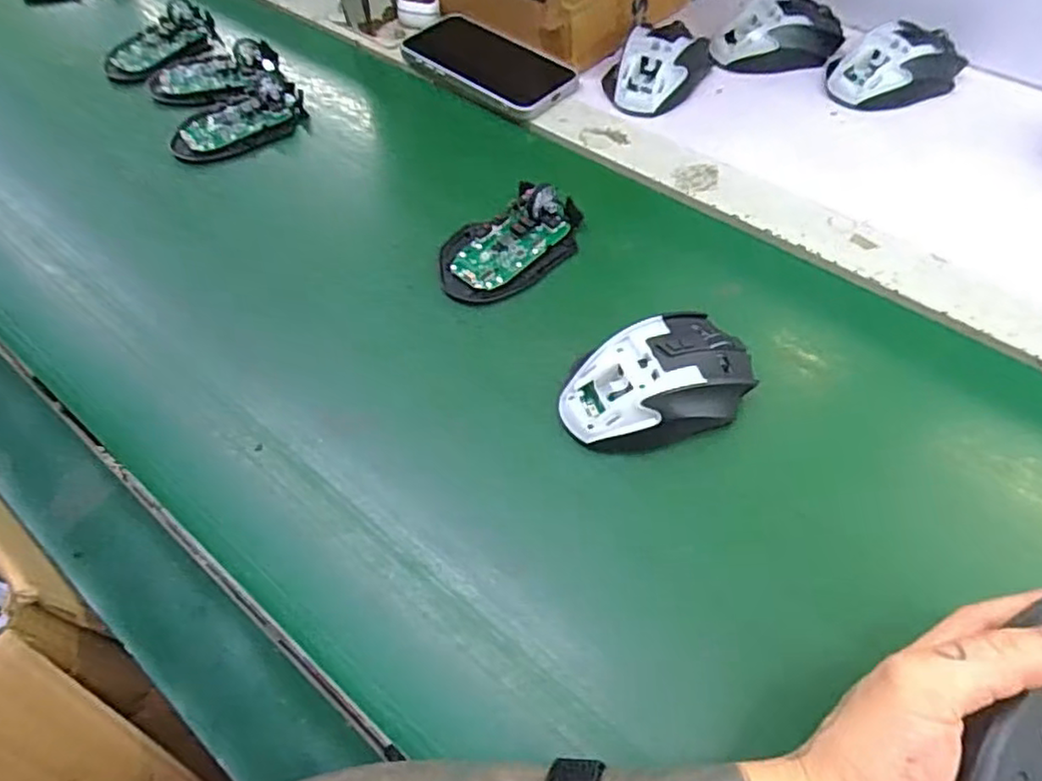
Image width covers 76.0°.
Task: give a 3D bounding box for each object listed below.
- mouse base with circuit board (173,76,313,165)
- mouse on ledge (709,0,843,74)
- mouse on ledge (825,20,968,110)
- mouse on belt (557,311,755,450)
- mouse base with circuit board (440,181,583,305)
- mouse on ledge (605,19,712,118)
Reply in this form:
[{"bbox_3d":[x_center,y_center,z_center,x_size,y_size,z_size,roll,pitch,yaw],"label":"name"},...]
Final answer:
[{"bbox_3d":[-0.241,-0.231,0.569,0.113,0.022,0.056,-27,59,-14],"label":"mouse base with circuit board"},{"bbox_3d":[0.229,-0.320,0.596,0.115,0.035,0.068,0,57,3],"label":"mouse on ledge"},{"bbox_3d":[0.319,-0.277,0.563,0.116,0.036,0.071,-9,57,-2],"label":"mouse on ledge"},{"bbox_3d":[0.081,-0.005,0.395,0.112,0.041,0.068,-23,58,-11],"label":"mouse on belt"},{"bbox_3d":[-0.009,-0.110,0.476,0.111,0.025,0.069,-32,61,-17],"label":"mouse base with circuit board"},{"bbox_3d":[0.120,-0.283,0.574,0.066,0.034,0.108,39,67,25],"label":"mouse on ledge"}]

